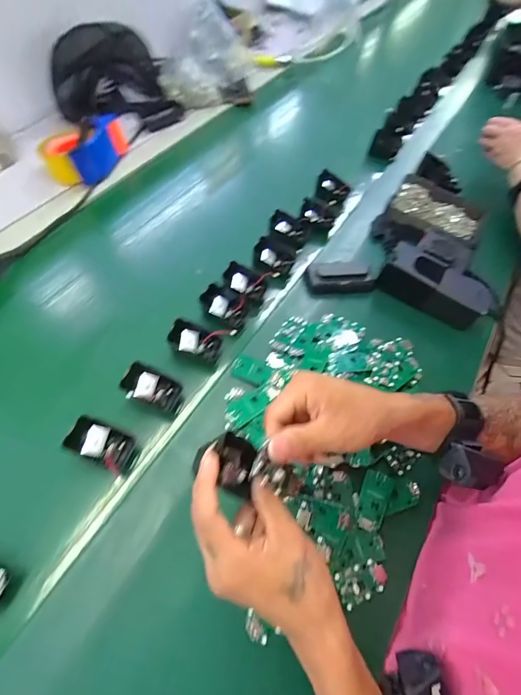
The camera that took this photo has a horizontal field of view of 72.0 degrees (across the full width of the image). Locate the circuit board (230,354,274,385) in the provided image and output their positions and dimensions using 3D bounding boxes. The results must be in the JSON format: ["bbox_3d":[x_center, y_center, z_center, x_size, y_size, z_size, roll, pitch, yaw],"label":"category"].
[{"bbox_3d":[-0.012,0.030,0.473,0.052,0.008,0.032,19,60,10],"label":"circuit board"}]

